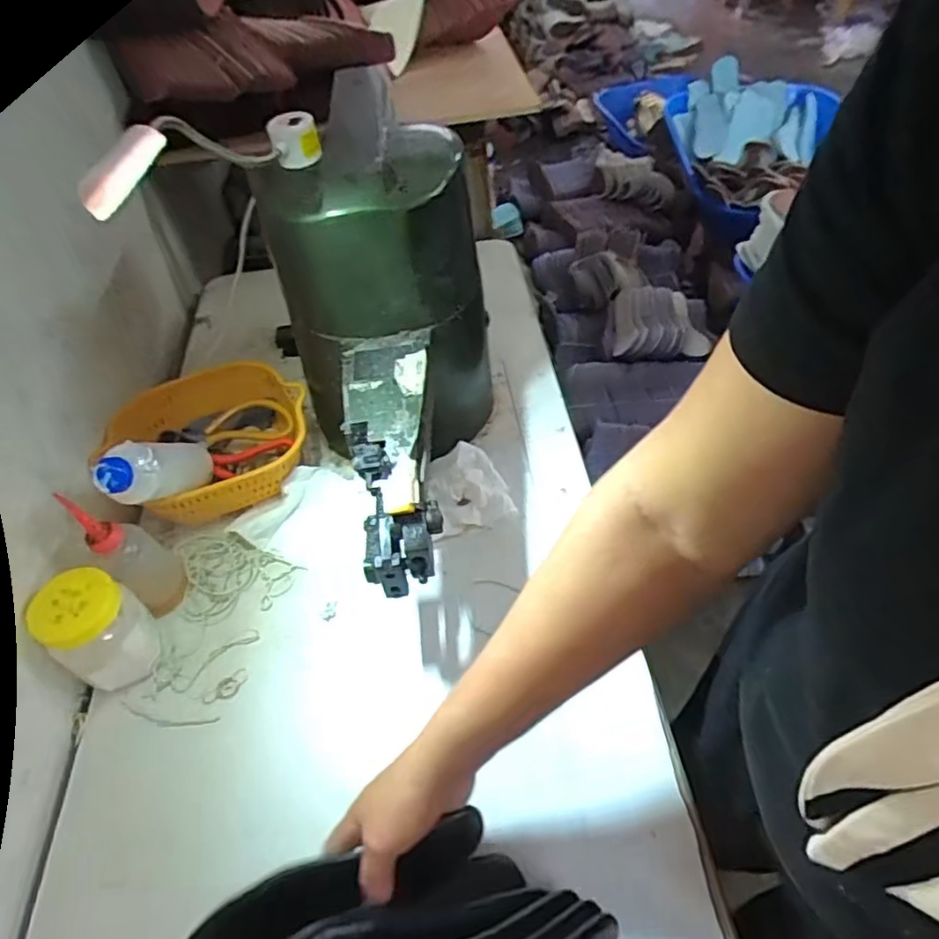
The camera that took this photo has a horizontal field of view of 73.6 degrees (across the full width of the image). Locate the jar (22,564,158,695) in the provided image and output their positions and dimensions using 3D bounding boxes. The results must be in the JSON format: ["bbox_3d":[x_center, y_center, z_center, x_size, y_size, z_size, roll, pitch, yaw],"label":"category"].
[{"bbox_3d":[-0.341,0.148,0.581,0.069,0.107,0.069,-20,51,-10],"label":"jar"}]

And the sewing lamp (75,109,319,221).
[{"bbox_3d":[-0.172,-0.220,0.436,0.045,0.042,0.297,1,31,7],"label":"sewing lamp"}]

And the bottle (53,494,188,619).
[{"bbox_3d":[-0.327,0.080,0.609,0.052,0.145,0.055,35,62,30],"label":"bottle"}]

